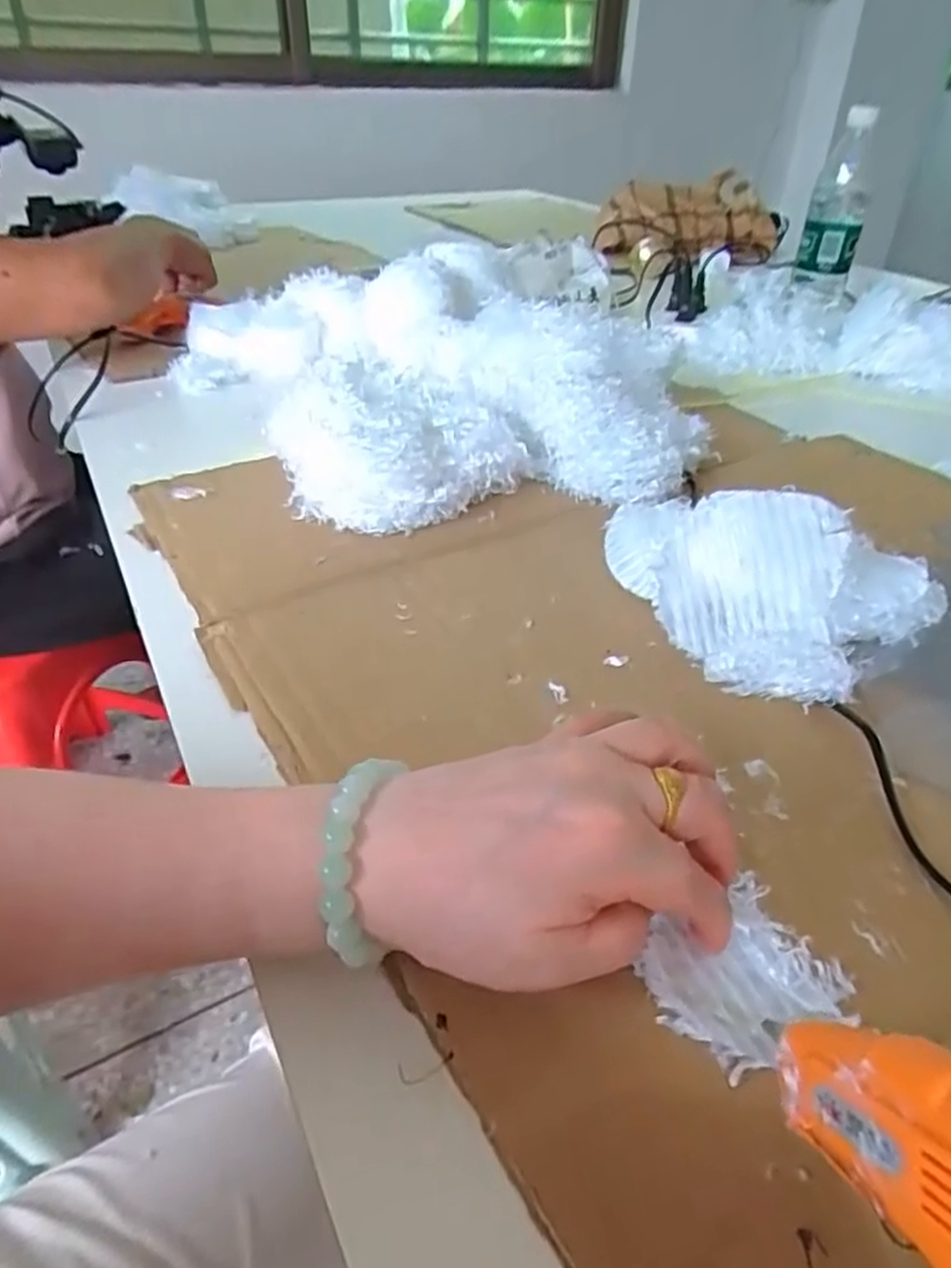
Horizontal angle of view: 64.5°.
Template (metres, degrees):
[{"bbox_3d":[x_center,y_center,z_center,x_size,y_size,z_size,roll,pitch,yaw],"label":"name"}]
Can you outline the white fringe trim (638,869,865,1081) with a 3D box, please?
[{"bbox_3d":[0.089,0.115,0.254,0.061,0.007,0.052,-14,40,-20],"label":"white fringe trim"}]

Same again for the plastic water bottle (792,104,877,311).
[{"bbox_3d":[0.427,-0.505,0.884,0.064,0.179,0.064,17,39,20],"label":"plastic water bottle"}]

